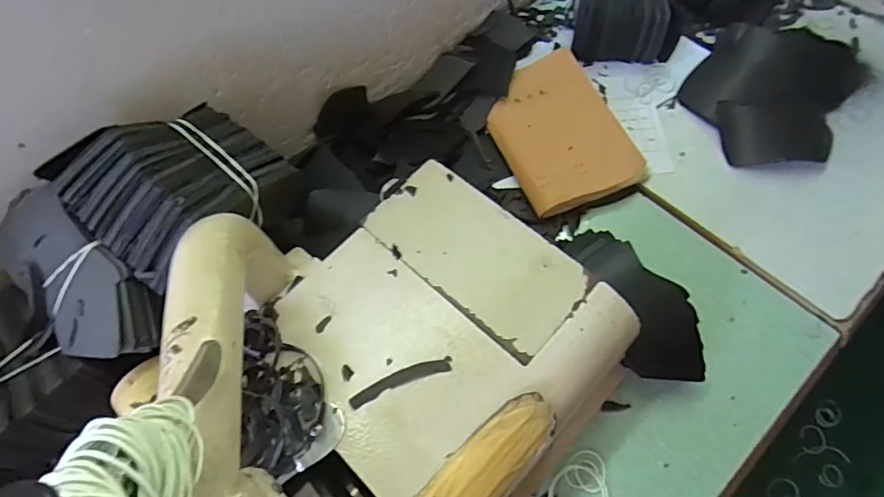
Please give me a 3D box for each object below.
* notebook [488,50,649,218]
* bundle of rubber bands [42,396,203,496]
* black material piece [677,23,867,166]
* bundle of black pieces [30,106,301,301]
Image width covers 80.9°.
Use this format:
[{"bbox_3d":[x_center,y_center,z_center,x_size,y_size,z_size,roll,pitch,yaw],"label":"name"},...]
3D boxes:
[{"bbox_3d":[0.137,-0.143,0.619,0.138,0.031,0.208,-21,65,-7],"label":"notebook"},{"bbox_3d":[-0.114,0.090,0.188,0.041,0.033,0.073,-6,64,0],"label":"bundle of rubber bands"},{"bbox_3d":[0.407,-0.197,0.640,0.174,0.034,0.221,32,70,17],"label":"black material piece"},{"bbox_3d":[-0.204,-0.055,0.401,0.121,0.059,0.143,36,71,18],"label":"bundle of black pieces"}]

